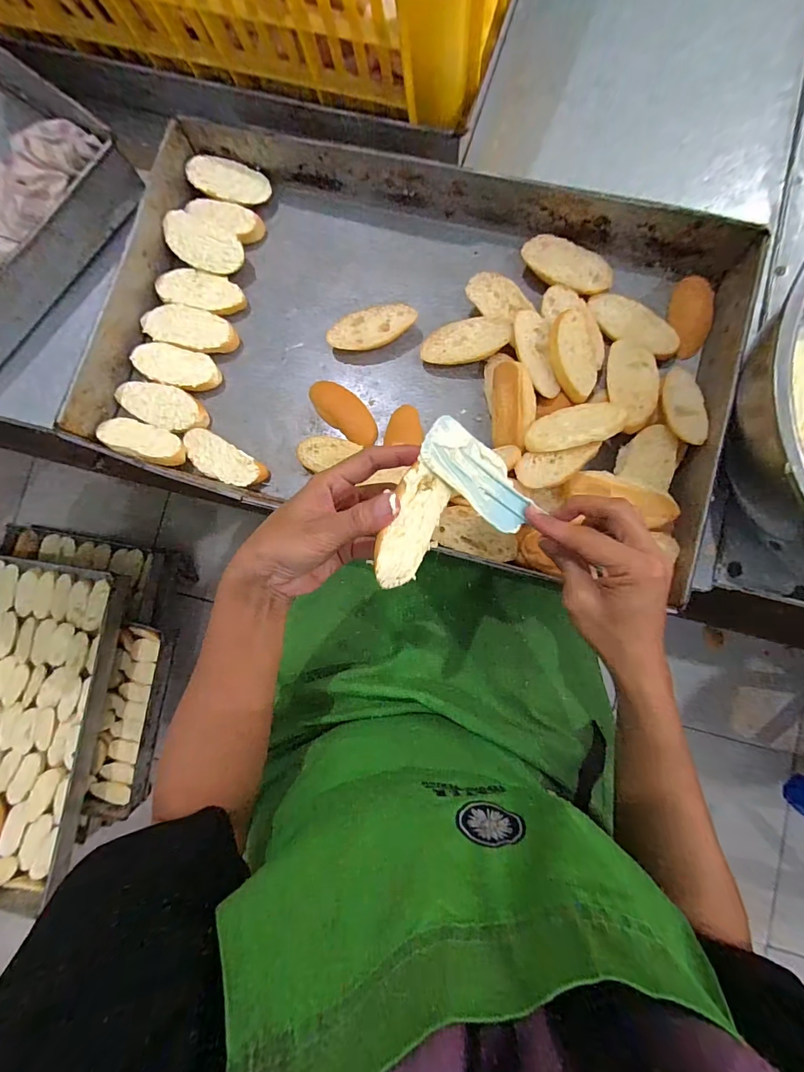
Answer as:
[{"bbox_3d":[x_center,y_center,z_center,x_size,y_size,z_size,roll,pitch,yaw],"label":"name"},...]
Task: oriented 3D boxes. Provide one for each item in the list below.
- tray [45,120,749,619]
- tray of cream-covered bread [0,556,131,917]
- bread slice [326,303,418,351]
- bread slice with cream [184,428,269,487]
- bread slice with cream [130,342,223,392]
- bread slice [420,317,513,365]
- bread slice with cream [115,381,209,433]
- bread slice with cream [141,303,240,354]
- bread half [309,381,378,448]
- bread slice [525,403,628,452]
[{"bbox_3d":[0.000,-0.189,0.422,0.600,0.064,0.367,15,84,5],"label":"tray"},{"bbox_3d":[-0.790,0.373,0.822,0.397,0.046,0.643,8,84,5],"label":"tray of cream-covered bread"},{"bbox_3d":[-0.032,-0.222,0.451,0.092,0.024,0.049,-23,82,1],"label":"bread slice"},{"bbox_3d":[-0.191,-0.079,0.445,0.094,0.017,0.039,31,86,7],"label":"bread slice with cream"},{"bbox_3d":[-0.247,-0.183,0.459,0.100,0.019,0.043,17,85,6],"label":"bread slice with cream"},{"bbox_3d":[0.066,-0.203,0.434,0.091,0.007,0.044,-6,83,16],"label":"bread slice"},{"bbox_3d":[-0.258,-0.139,0.451,0.101,0.017,0.044,20,85,6],"label":"bread slice with cream"},{"bbox_3d":[-0.233,-0.226,0.464,0.102,0.020,0.046,18,85,6],"label":"bread slice with cream"},{"bbox_3d":[-0.061,-0.131,0.443,0.091,0.020,0.038,44,88,7],"label":"bread half"},{"bbox_3d":[0.156,-0.101,0.380,0.090,0.011,0.048,-14,53,2],"label":"bread slice"}]

